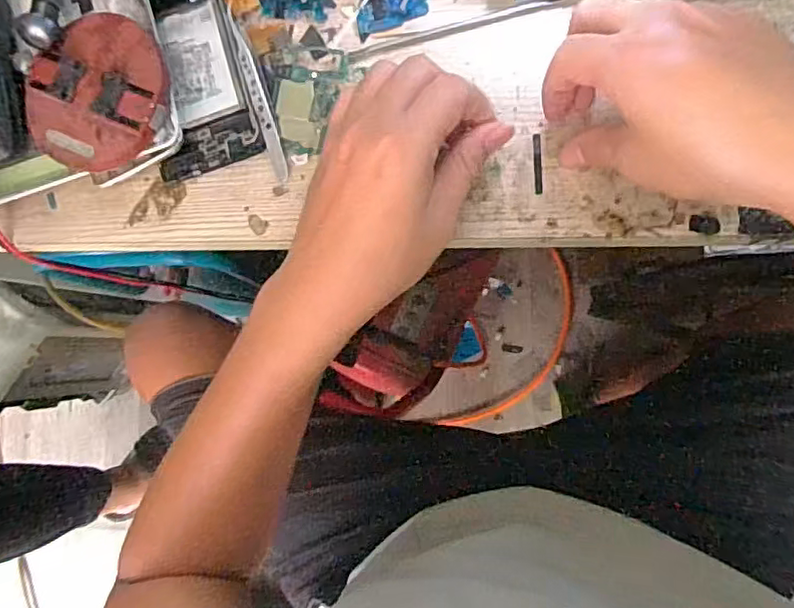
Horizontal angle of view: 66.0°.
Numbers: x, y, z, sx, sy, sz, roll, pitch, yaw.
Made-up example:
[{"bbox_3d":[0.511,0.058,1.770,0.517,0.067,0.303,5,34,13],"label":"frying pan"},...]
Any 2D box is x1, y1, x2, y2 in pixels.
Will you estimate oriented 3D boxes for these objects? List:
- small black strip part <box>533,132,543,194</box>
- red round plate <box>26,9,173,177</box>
[{"bbox_3d":[0.084,-0.083,0.363,0.004,0.004,0.036,-2,86,9],"label":"small black strip part"},{"bbox_3d":[-0.187,-0.130,0.380,0.095,0.011,0.089,0,90,11],"label":"red round plate"}]

